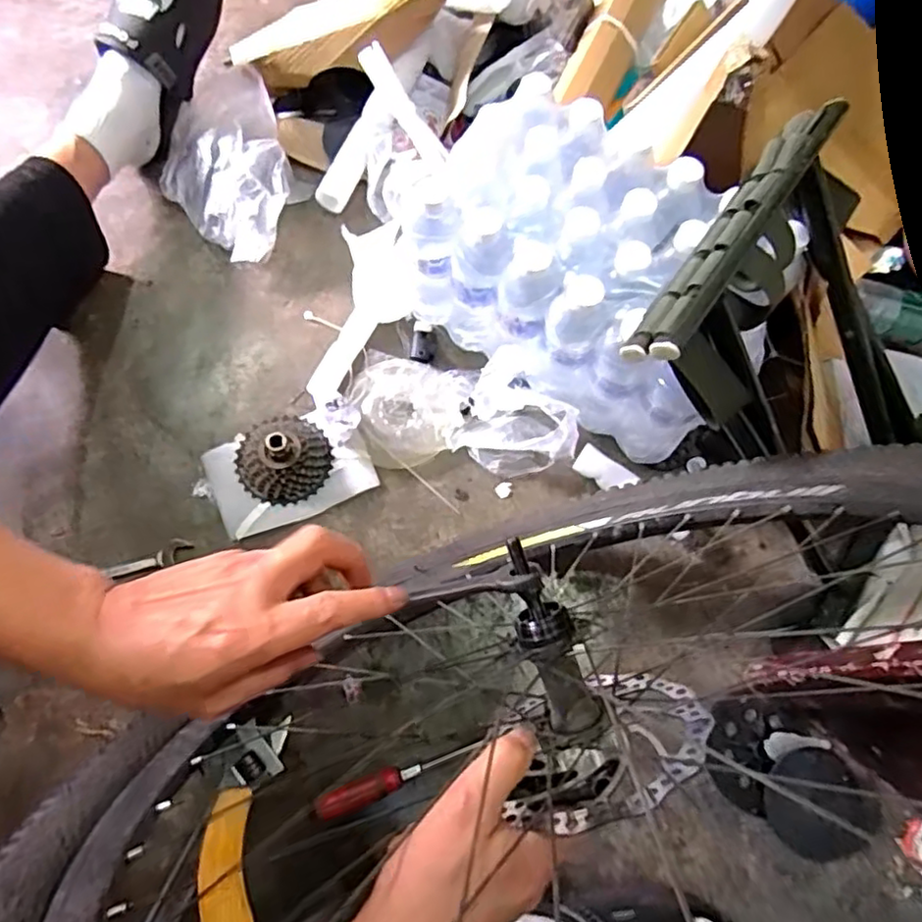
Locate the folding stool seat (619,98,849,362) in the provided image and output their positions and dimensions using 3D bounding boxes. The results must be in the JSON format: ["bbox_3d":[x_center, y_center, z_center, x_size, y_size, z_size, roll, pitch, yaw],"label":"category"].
[{"bbox_3d":[0.240,-0.205,0.550,0.042,0.041,0.326,36,72,7],"label":"folding stool seat"}]

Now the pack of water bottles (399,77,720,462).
[{"bbox_3d":[0.149,-0.187,0.722,0.352,0.193,0.241,37,72,7],"label":"pack of water bottles"}]

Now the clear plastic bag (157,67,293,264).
[{"bbox_3d":[-0.305,-0.374,0.833,0.158,0.079,0.266,-12,73,-9],"label":"clear plastic bag"}]

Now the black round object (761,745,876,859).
[{"bbox_3d":[0.360,0.348,0.660,0.093,0.027,0.099,2,71,-5],"label":"black round object"}]

